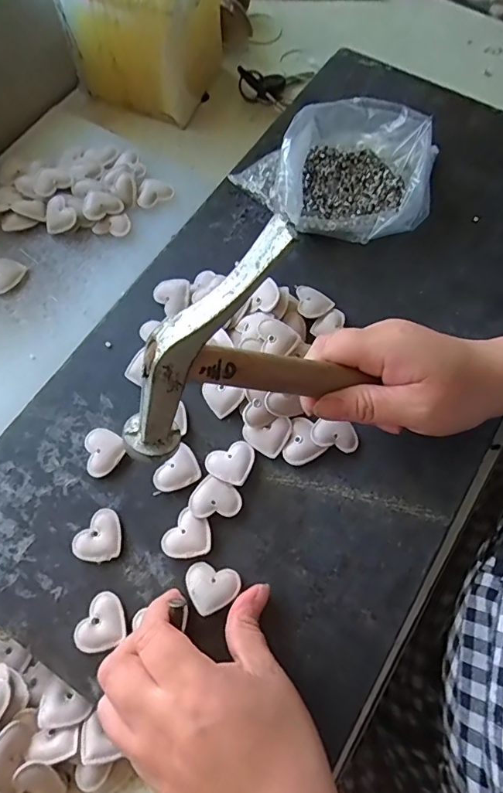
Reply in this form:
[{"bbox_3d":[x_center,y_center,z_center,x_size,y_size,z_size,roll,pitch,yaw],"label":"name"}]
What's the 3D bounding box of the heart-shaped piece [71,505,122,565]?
[{"bbox_3d":[-0.099,0.094,0.312,0.030,0.006,0.034,34,72,14],"label":"heart-shaped piece"}]

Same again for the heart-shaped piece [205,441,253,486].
[{"bbox_3d":[-0.015,0.044,0.327,0.031,0.005,0.030,-1,67,1],"label":"heart-shaped piece"}]

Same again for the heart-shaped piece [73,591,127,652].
[{"bbox_3d":[-0.092,0.143,0.292,0.028,0.006,0.034,31,72,13],"label":"heart-shaped piece"}]

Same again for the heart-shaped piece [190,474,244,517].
[{"bbox_3d":[-0.024,0.070,0.318,0.033,0.004,0.028,26,71,12],"label":"heart-shaped piece"}]

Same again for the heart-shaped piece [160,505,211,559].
[{"bbox_3d":[-0.041,0.093,0.309,0.029,0.005,0.031,32,72,14],"label":"heart-shaped piece"}]

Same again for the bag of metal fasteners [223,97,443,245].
[{"bbox_3d":[0.070,-0.191,0.393,0.167,0.053,0.109,13,69,6],"label":"bag of metal fasteners"}]

